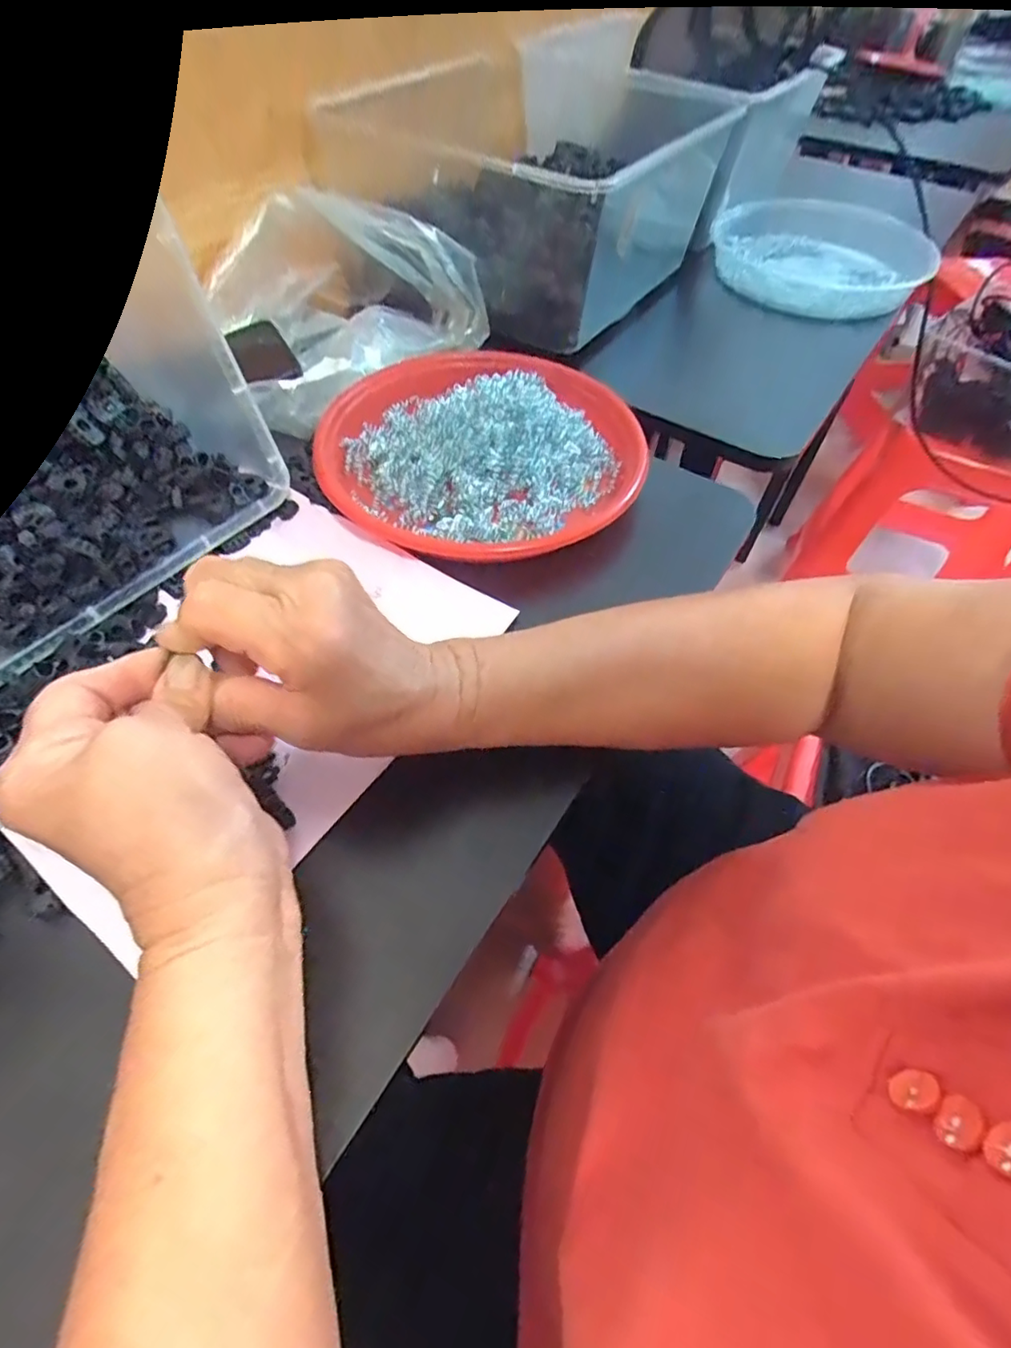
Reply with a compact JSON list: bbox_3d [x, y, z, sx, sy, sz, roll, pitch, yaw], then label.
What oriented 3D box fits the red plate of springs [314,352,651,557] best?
[{"bbox_3d":[-0.014,-0.179,0.440,0.230,0.052,0.236,1,55,-2],"label":"red plate of springs"}]

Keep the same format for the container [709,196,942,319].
[{"bbox_3d":[0.355,-0.481,0.682,0.215,0.057,0.228,10,55,5],"label":"container"}]

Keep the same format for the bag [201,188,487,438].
[{"bbox_3d":[-0.153,-0.335,0.503,0.207,0.092,0.181,-37,64,-25],"label":"bag"}]

